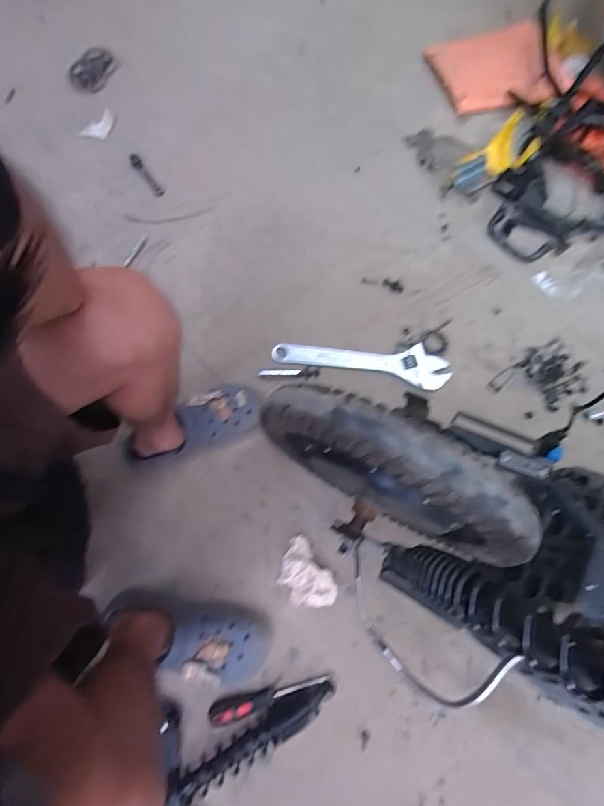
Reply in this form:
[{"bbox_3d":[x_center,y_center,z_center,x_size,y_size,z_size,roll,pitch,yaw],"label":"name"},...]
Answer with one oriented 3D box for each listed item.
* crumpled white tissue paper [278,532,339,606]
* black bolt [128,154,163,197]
[{"bbox_3d":[0.004,0.297,0.680,0.076,0.030,0.116,-37,78,-11],"label":"crumpled white tissue paper"},{"bbox_3d":[-0.351,-0.511,0.892,0.025,0.017,0.127,-34,76,-8],"label":"black bolt"}]

